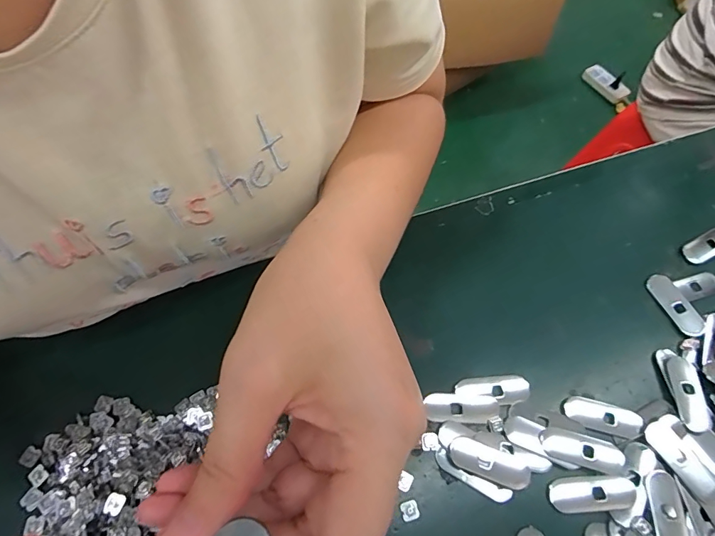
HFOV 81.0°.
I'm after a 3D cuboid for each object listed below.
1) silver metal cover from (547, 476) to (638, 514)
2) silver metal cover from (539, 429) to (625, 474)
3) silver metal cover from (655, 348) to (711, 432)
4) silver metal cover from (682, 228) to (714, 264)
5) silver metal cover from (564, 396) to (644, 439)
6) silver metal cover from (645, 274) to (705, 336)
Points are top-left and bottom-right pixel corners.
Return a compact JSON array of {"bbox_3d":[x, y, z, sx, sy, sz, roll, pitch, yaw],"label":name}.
[{"bbox_3d":[0.144,0.139,0.257,0.050,0.007,0.019,-1,61,-3],"label":"silver metal cover"},{"bbox_3d":[0.143,0.116,0.266,0.049,0.005,0.019,16,62,6],"label":"silver metal cover"},{"bbox_3d":[0.225,0.082,0.286,0.022,0.005,0.054,2,61,-1],"label":"silver metal cover"},{"bbox_3d":[0.293,-0.019,0.349,0.048,0.004,0.020,-26,65,-15],"label":"silver metal cover"},{"bbox_3d":[0.164,0.099,0.279,0.049,0.004,0.020,16,62,7],"label":"silver metal cover"},{"bbox_3d":[0.245,0.028,0.323,0.018,0.005,0.051,-16,63,-11],"label":"silver metal cover"}]

